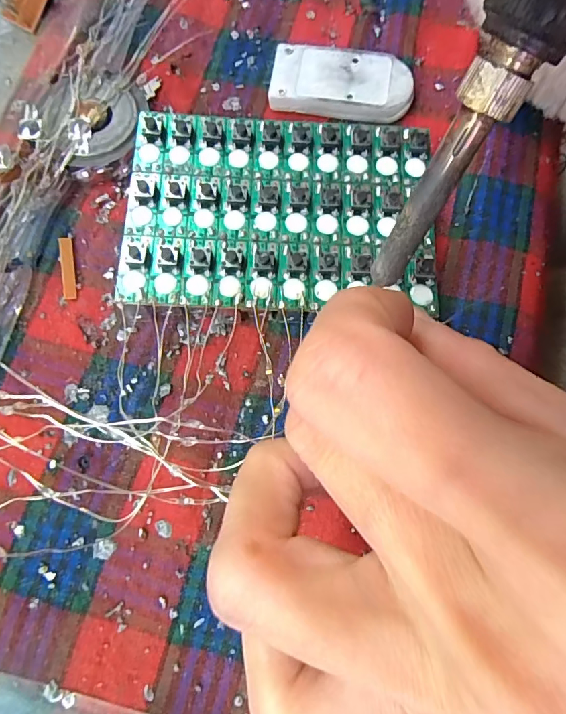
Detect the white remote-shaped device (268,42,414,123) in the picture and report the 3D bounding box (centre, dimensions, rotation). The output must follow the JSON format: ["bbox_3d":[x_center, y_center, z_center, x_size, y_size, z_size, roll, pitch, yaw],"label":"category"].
[{"bbox_3d":[0.021,-0.099,0.164,0.050,0.009,0.025,8,76,2],"label":"white remote-shaped device"}]

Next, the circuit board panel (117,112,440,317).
[{"bbox_3d":[-0.001,-0.046,0.138,0.093,0.006,0.064,2,75,0],"label":"circuit board panel"}]

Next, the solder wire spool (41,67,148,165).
[{"bbox_3d":[-0.063,-0.081,0.156,0.033,0.011,0.036,0,75,0],"label":"solder wire spool"}]

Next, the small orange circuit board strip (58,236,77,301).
[{"bbox_3d":[-0.071,-0.029,0.148,0.004,0.004,0.021,-7,78,-16],"label":"small orange circuit board strip"}]

